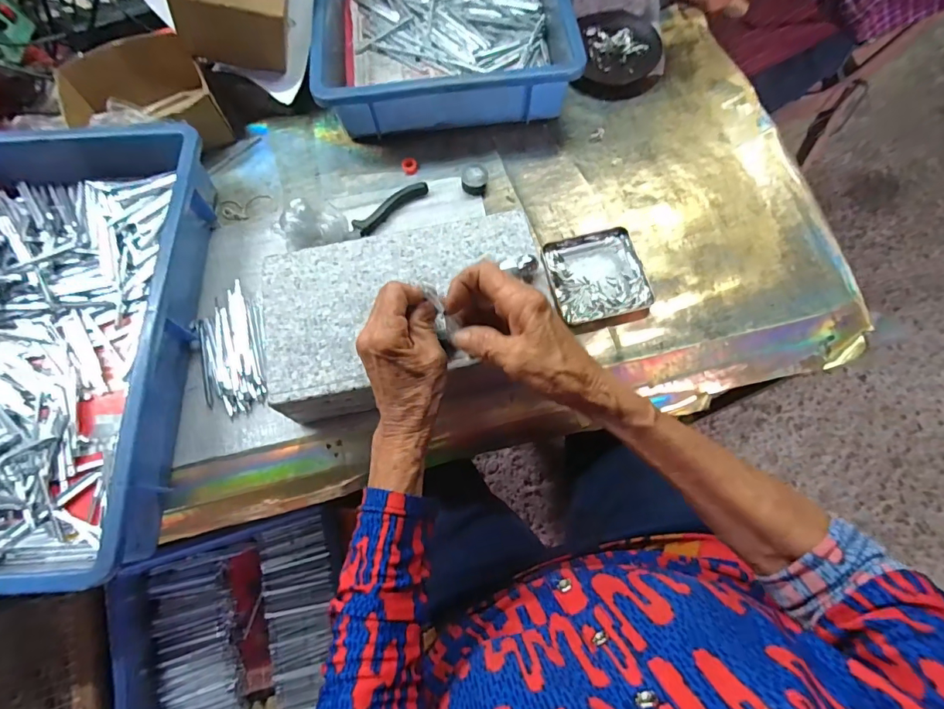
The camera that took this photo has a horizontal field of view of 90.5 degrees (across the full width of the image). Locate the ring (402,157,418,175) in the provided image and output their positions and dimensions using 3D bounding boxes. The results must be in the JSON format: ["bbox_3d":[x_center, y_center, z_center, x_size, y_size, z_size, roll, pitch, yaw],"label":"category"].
[{"bbox_3d":[-0.073,-0.221,0.547,0.018,0.012,0.019,0,72,0],"label":"ring"}]

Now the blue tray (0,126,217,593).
[{"bbox_3d":[-0.422,-0.022,0.434,0.301,0.073,0.436,-4,72,-1],"label":"blue tray"}]

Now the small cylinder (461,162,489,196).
[{"bbox_3d":[0.003,-0.200,0.528,0.028,0.019,0.034,3,72,1],"label":"small cylinder"}]

